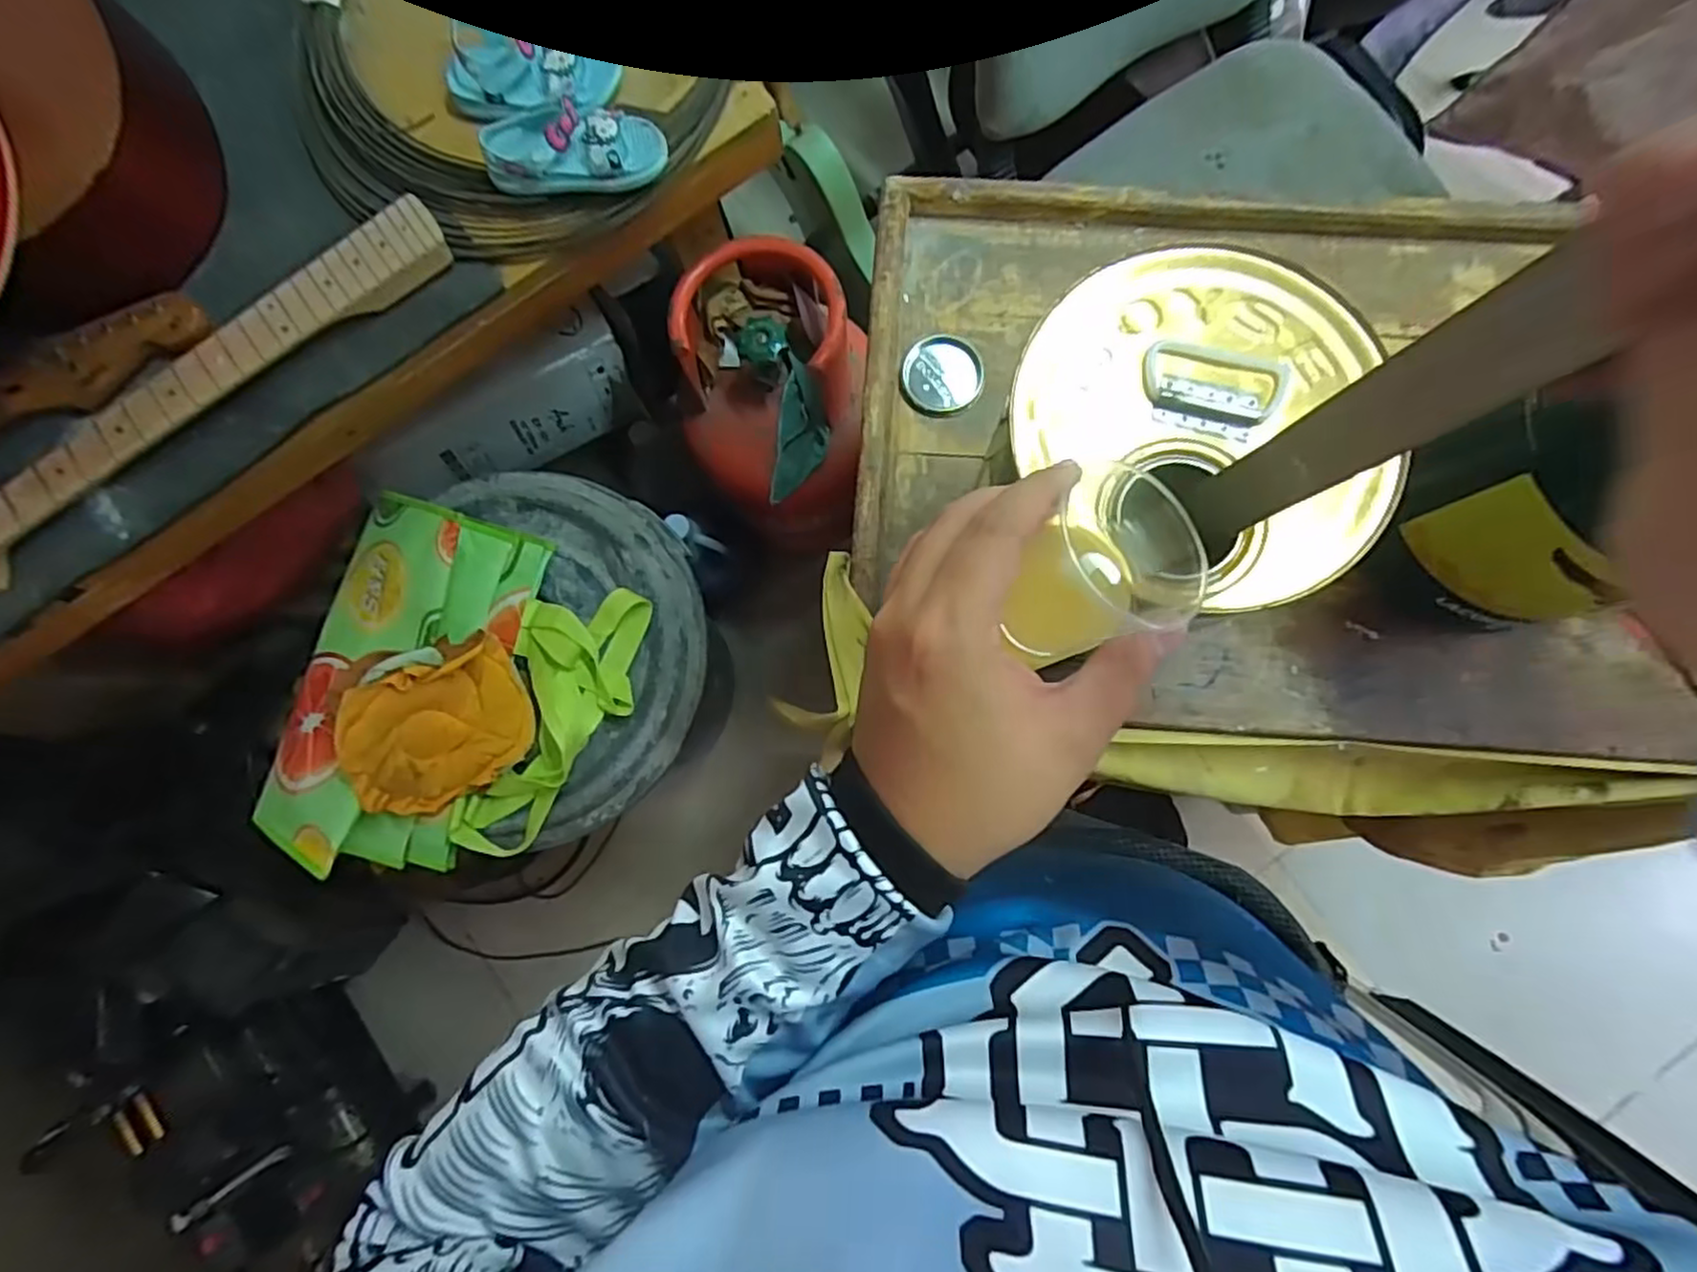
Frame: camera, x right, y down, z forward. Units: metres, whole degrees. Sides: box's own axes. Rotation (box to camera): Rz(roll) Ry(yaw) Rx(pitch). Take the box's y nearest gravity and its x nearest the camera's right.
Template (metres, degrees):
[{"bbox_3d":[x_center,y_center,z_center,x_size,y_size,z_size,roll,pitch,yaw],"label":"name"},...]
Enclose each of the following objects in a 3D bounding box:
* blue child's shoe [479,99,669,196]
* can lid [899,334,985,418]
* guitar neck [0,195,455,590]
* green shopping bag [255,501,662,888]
[{"bbox_3d":[-0.242,-0.432,0.630,0.154,0.043,0.069,-8,82,1],"label":"blue child's shoe"},{"bbox_3d":[0.068,-0.190,0.522,0.058,0.007,0.061,0,82,2],"label":"can lid"},{"bbox_3d":[-0.612,-0.181,0.618,0.627,0.031,0.066,-38,82,-3],"label":"guitar neck"},{"bbox_3d":[-0.422,0.063,0.752,0.323,0.125,0.372,16,83,5],"label":"green shopping bag"}]

